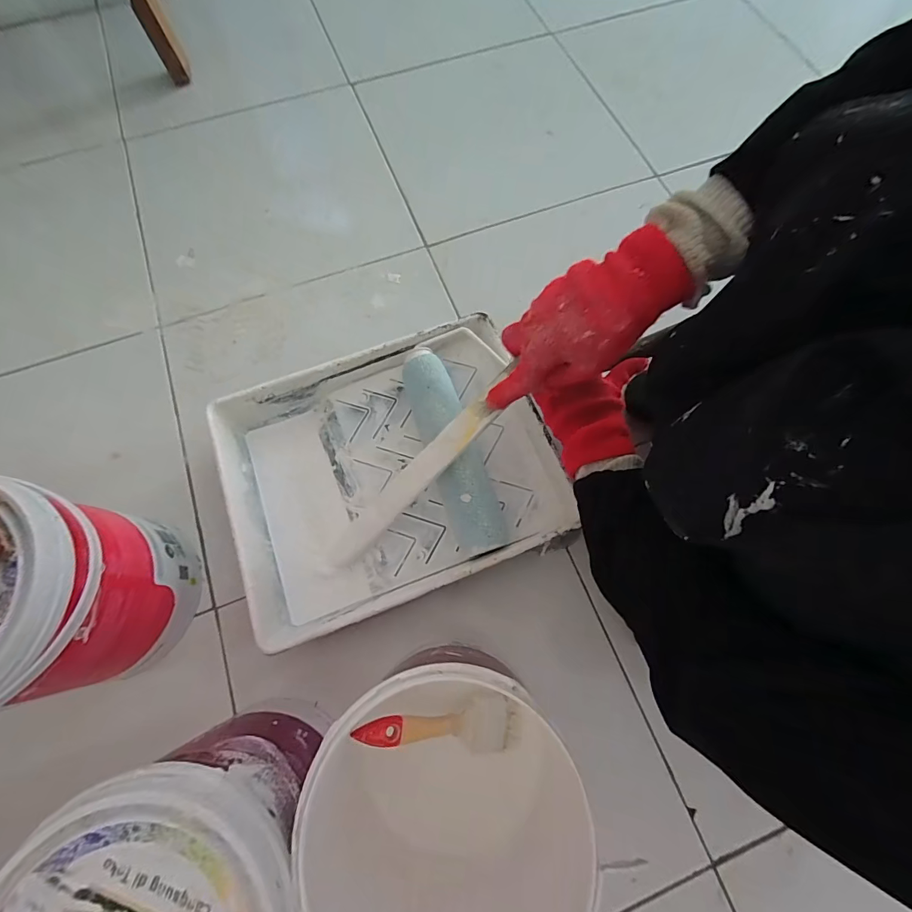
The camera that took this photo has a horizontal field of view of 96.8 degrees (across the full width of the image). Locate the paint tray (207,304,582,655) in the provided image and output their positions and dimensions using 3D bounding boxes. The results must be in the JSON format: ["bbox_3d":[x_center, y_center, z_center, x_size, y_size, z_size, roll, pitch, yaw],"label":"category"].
[{"bbox_3d":[-0.074,0.016,0.469,0.344,0.070,0.277,-20,73,-7],"label":"paint tray"}]

